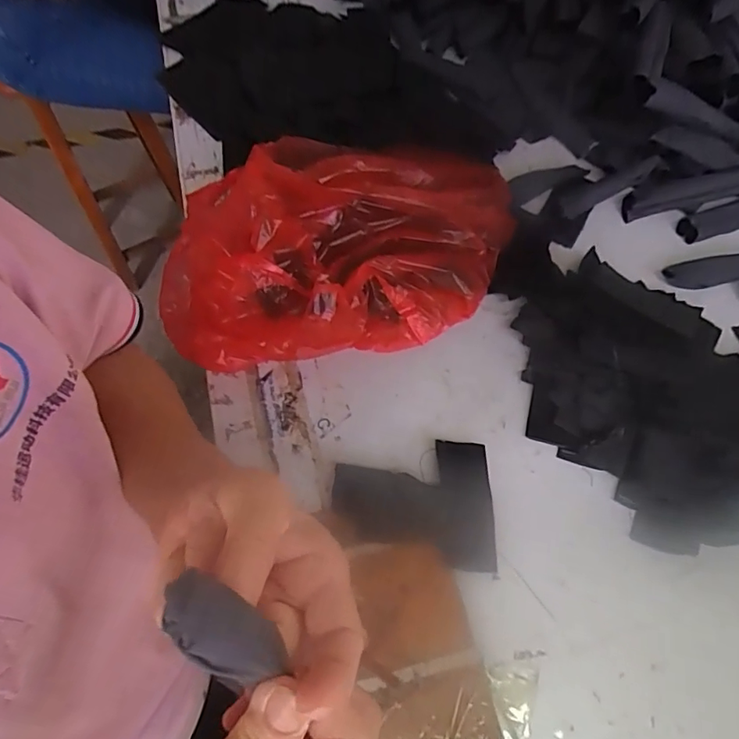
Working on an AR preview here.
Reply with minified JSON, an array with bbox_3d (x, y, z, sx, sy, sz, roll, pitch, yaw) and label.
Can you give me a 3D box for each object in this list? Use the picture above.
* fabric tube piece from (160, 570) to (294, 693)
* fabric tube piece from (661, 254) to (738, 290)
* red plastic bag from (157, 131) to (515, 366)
[{"bbox_3d":[-0.047,0.088,0.167,0.048,0.010,0.022,46,67,-15],"label":"fabric tube piece"},{"bbox_3d":[0.409,-0.116,0.582,0.144,0.019,0.034,-9,65,-8],"label":"fabric tube piece"},{"bbox_3d":[-0.016,-0.126,0.516,0.388,0.124,0.211,-14,66,-10],"label":"red plastic bag"}]

